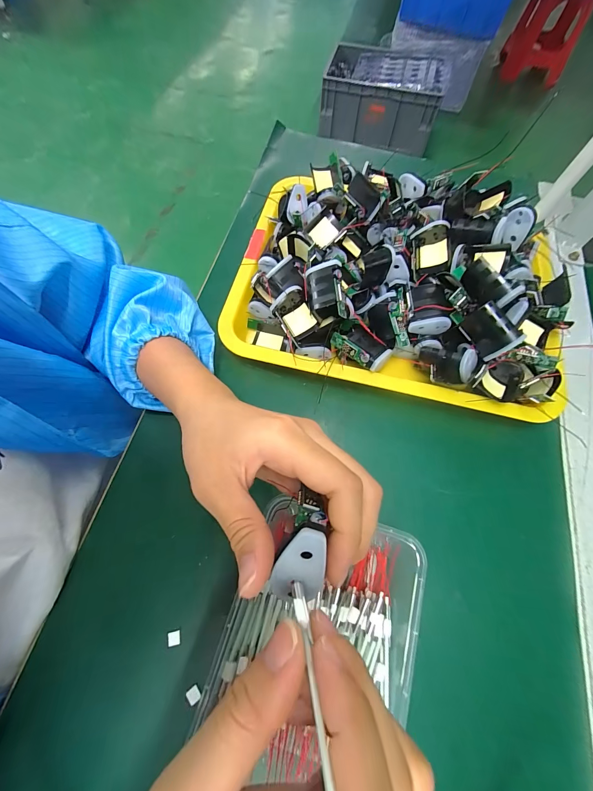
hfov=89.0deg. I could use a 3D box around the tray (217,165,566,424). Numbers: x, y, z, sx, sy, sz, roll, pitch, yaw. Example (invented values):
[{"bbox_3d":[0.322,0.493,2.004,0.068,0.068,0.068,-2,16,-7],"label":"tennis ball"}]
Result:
[{"bbox_3d":[0.094,-0.125,0.294,0.313,0.080,0.249,9,79,8],"label":"tray"}]

